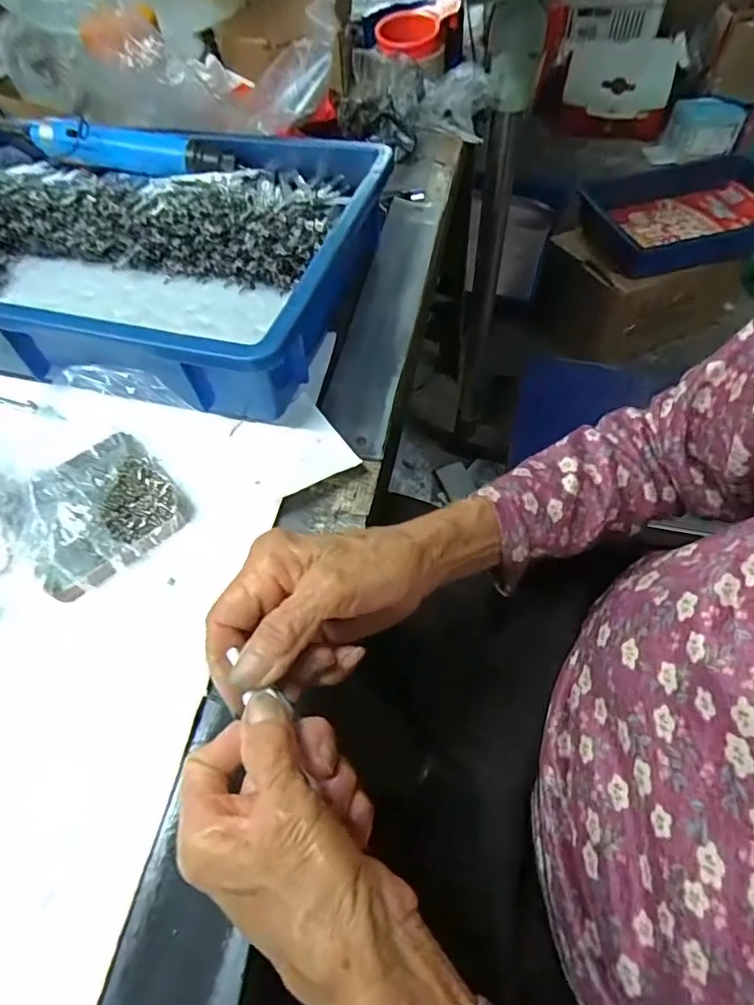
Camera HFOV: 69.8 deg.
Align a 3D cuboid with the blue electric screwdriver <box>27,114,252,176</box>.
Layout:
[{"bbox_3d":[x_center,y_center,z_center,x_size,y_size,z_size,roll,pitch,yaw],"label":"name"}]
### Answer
[{"bbox_3d":[-0.230,-0.341,0.510,0.211,0.034,0.038,12,58,13],"label":"blue electric screwdriver"}]

